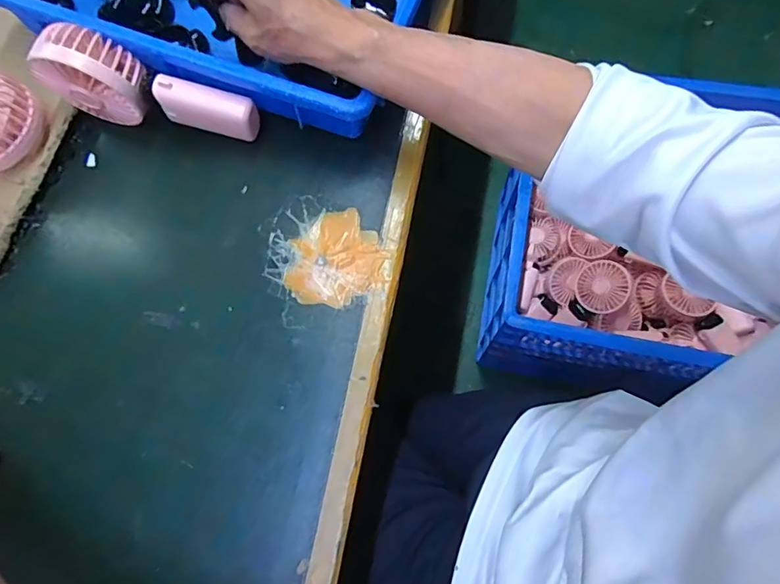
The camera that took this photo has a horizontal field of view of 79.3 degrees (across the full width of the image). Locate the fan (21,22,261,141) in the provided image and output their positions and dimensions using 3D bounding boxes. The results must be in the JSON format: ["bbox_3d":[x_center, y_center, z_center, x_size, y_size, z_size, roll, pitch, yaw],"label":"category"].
[{"bbox_3d":[-0.203,-0.174,0.394,0.172,0.071,0.049,10,74,5],"label":"fan"}]

